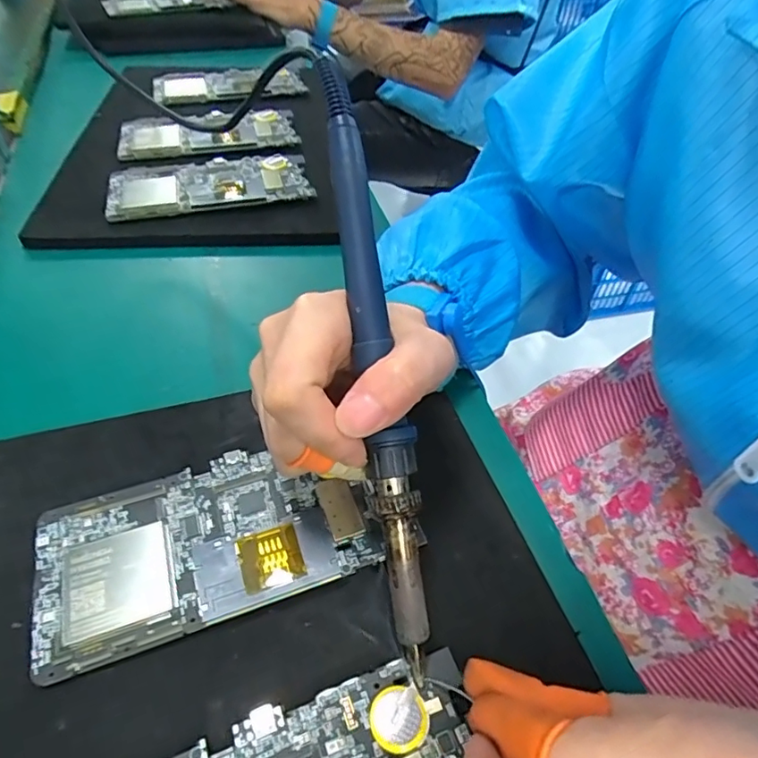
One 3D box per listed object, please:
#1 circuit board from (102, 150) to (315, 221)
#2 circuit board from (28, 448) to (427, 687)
[{"bbox_3d":[-0.135,-0.156,0.421,0.152,0.014,0.070,-9,49,-12],"label":"circuit board"},{"bbox_3d":[-0.075,0.069,0.228,0.135,0.012,0.071,-15,51,-16],"label":"circuit board"}]

